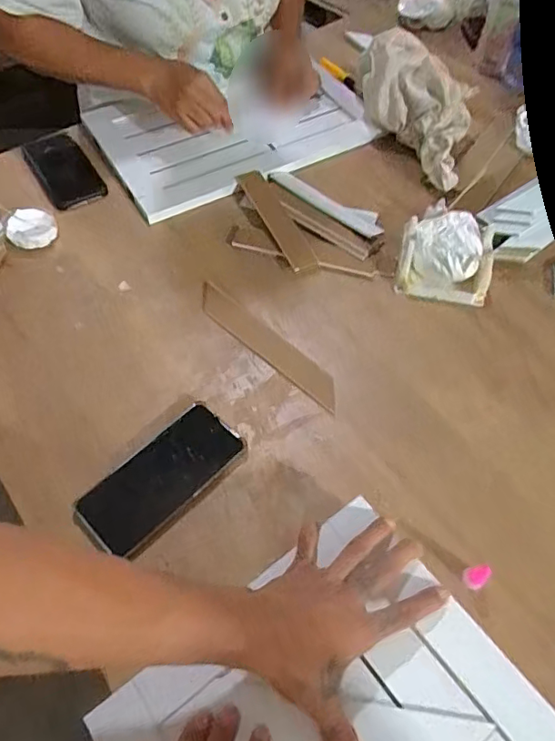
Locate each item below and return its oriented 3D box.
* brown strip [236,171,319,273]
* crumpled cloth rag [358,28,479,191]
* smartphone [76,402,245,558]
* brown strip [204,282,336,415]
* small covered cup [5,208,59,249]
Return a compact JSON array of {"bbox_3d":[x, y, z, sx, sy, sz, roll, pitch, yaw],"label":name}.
[{"bbox_3d":[-0.002,-0.209,0.735,0.038,0.008,0.202,-21,60,-14],"label":"brown strip"},{"bbox_3d":[0.226,-0.382,0.782,0.103,0.119,0.226,-24,61,-16],"label":"crumpled cloth rag"},{"bbox_3d":[-0.113,0.104,0.523,0.157,0.013,0.075,-40,66,-23],"label":"smartphone"},{"bbox_3d":[-0.011,-0.031,0.629,0.220,0.010,0.038,38,64,21],"label":"brown strip"},{"bbox_3d":[-0.327,-0.193,0.712,0.060,0.017,0.067,-4,57,-4],"label":"small covered cup"}]

